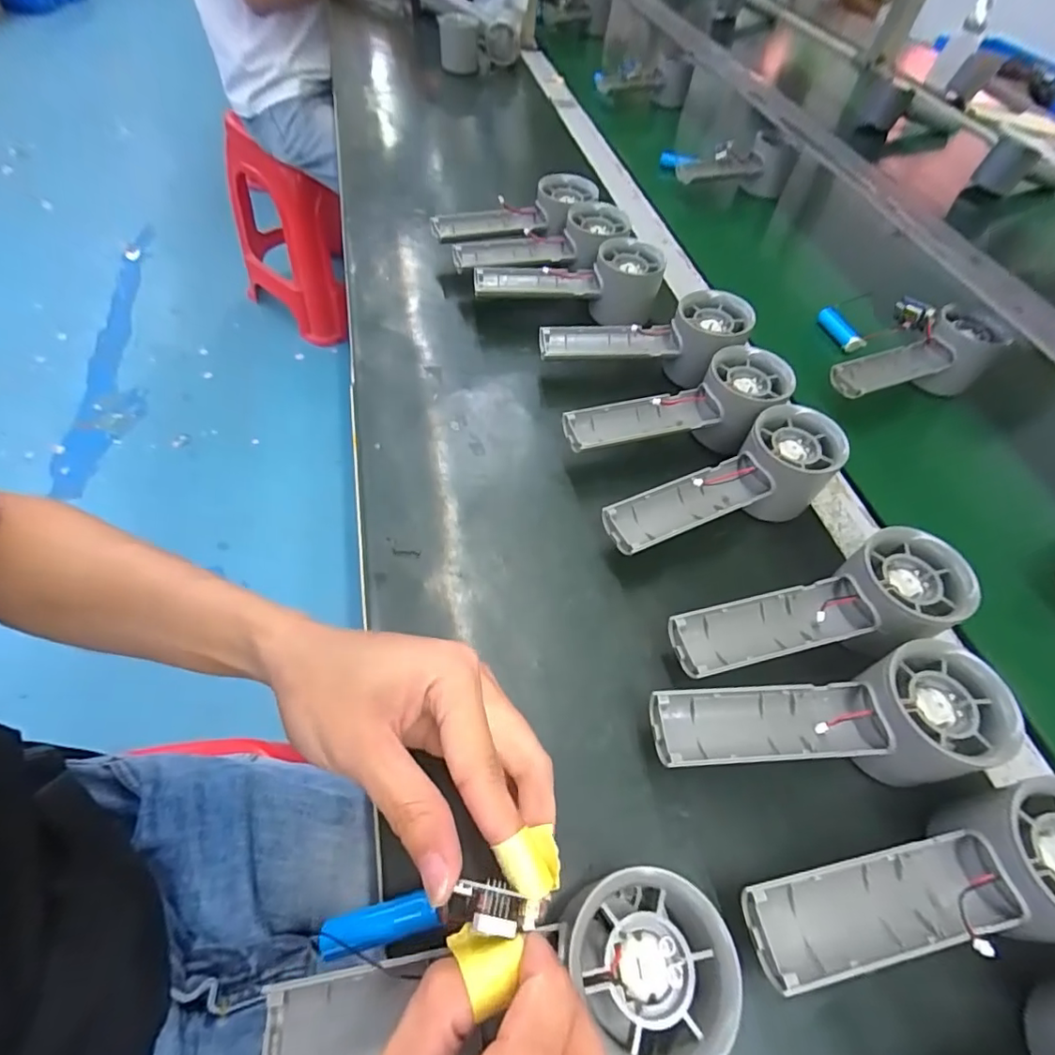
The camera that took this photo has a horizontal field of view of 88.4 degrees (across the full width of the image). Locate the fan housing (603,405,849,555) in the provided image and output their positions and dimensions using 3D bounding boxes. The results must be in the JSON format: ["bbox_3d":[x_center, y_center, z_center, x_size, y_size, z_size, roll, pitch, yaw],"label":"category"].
[{"bbox_3d":[0.124,-0.019,0.341,0.153,0.061,0.051,-22,60,-21],"label":"fan housing"}]

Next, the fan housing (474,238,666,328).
[{"bbox_3d":[0.035,-0.215,0.471,0.158,0.054,0.044,4,54,-4],"label":"fan housing"}]

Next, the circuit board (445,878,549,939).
[{"bbox_3d":[-0.010,0.126,0.180,0.034,0.008,0.014,18,54,-15],"label":"circuit board"}]

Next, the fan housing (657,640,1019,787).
[{"bbox_3d":[0.140,0.098,0.260,0.156,0.054,0.056,-5,55,-10],"label":"fan housing"}]

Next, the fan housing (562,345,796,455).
[{"bbox_3d":[0.105,-0.074,0.377,0.153,0.058,0.057,-16,58,-17],"label":"fan housing"}]

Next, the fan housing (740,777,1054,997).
[{"bbox_3d":[0.167,0.149,0.225,0.155,0.057,0.055,-6,55,-10],"label":"fan housing"}]

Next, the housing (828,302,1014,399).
[{"bbox_3d":[0.321,-0.133,0.453,0.149,0.057,0.063,-22,60,-21],"label":"housing"}]

